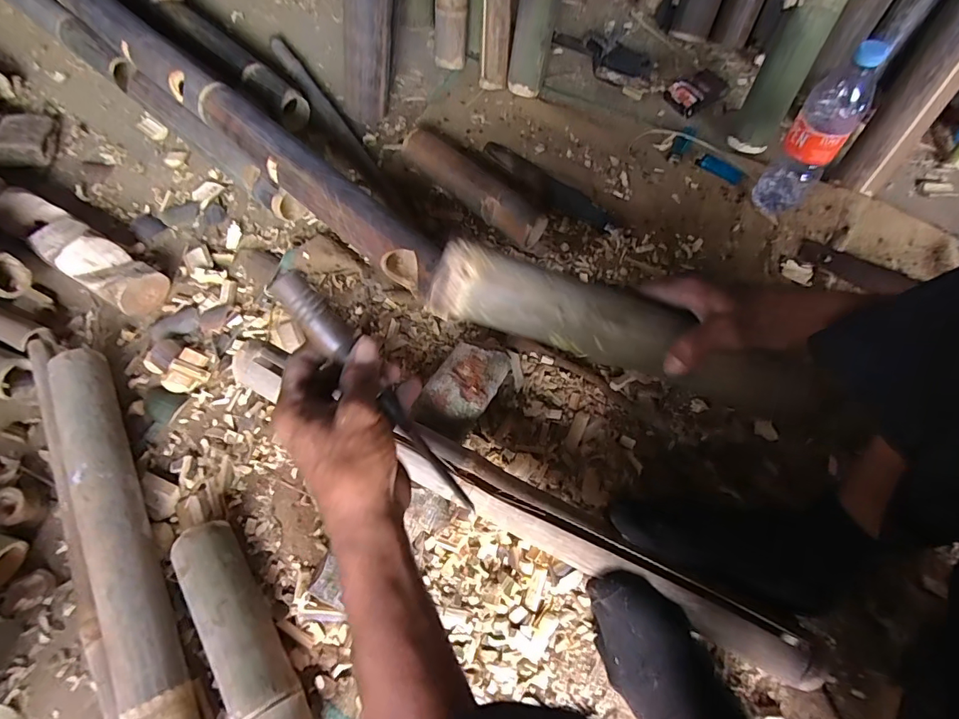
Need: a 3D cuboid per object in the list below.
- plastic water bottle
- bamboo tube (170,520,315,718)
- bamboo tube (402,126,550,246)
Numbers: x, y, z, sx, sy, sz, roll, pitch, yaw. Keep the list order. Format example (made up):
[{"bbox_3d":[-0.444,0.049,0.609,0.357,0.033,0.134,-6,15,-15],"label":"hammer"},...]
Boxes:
[{"bbox_3d":[0.462,-0.304,0.642,0.078,0.228,0.074,36,71,15],"label":"plastic water bottle"},{"bbox_3d":[-0.230,0.284,0.467,0.056,0.061,0.251,-31,67,-14],"label":"bamboo tube"},{"bbox_3d":[-0.007,-0.264,0.720,0.057,0.063,0.269,-42,72,-16],"label":"bamboo tube"}]

